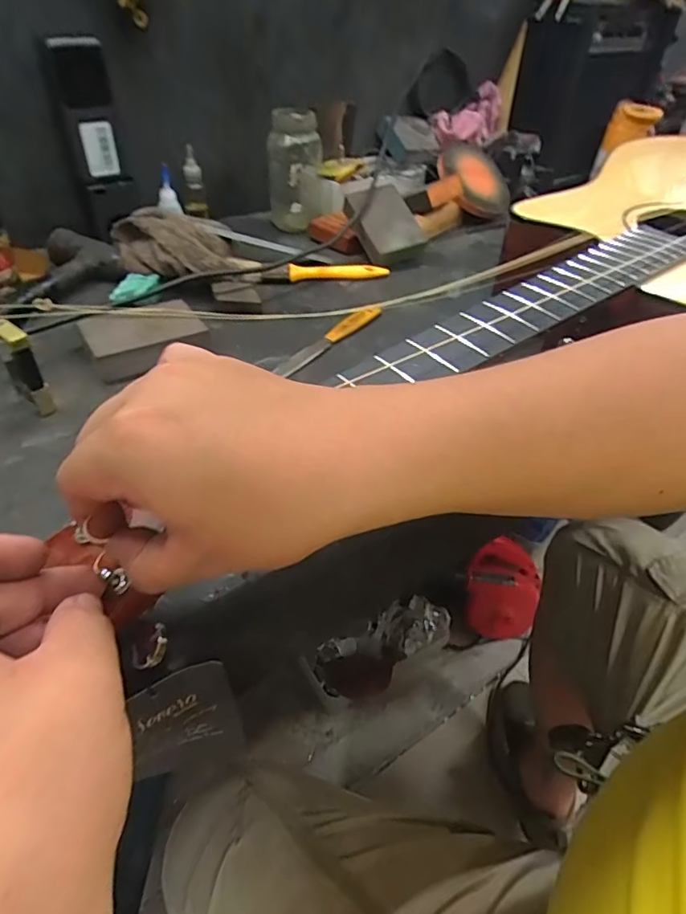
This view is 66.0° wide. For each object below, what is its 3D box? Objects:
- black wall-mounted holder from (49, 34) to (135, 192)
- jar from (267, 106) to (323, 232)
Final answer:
[{"bbox_3d":[-0.269,-0.365,0.567,0.050,0.135,0.023,-17,47,-21],"label":"black wall-mounted holder"},{"bbox_3d":[-0.060,-0.387,0.712,0.076,0.128,0.061,1,43,-3],"label":"jar"}]

